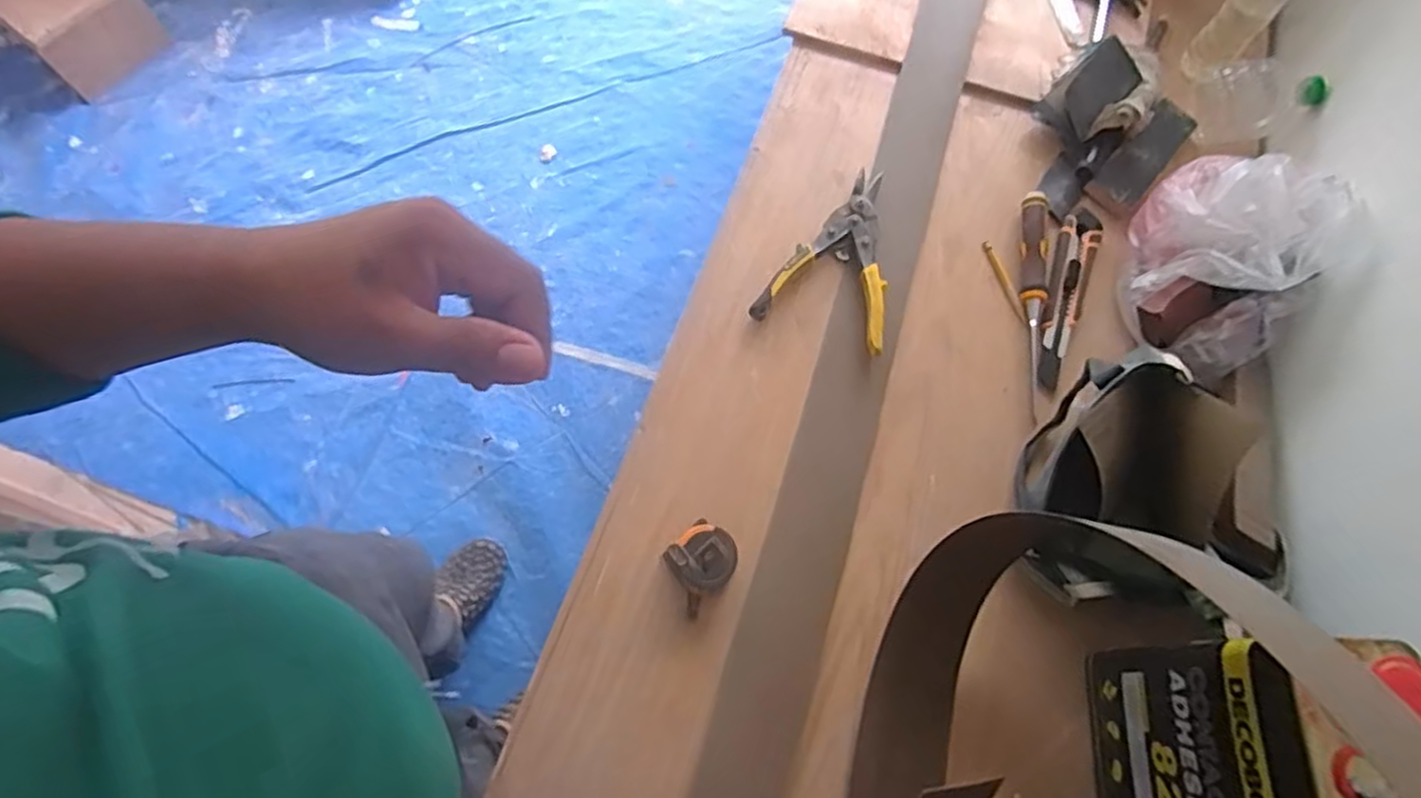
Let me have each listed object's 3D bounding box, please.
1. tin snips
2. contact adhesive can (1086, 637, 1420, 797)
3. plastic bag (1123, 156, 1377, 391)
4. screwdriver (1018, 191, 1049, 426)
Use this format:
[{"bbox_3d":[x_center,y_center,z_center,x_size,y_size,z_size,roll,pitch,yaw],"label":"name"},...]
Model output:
[{"bbox_3d":[0.152,-0.172,0.825,0.139,0.034,0.233,20,69,5],"label":"tin snips"},{"bbox_3d":[0.390,0.270,0.528,0.092,0.247,0.173,2,69,-2],"label":"contact adhesive can"},{"bbox_3d":[0.544,-0.151,0.761,0.157,0.152,0.231,19,69,5],"label":"plastic bag"},{"bbox_3d":[0.359,-0.109,0.809,0.030,0.029,0.268,10,69,1],"label":"screwdriver"}]

